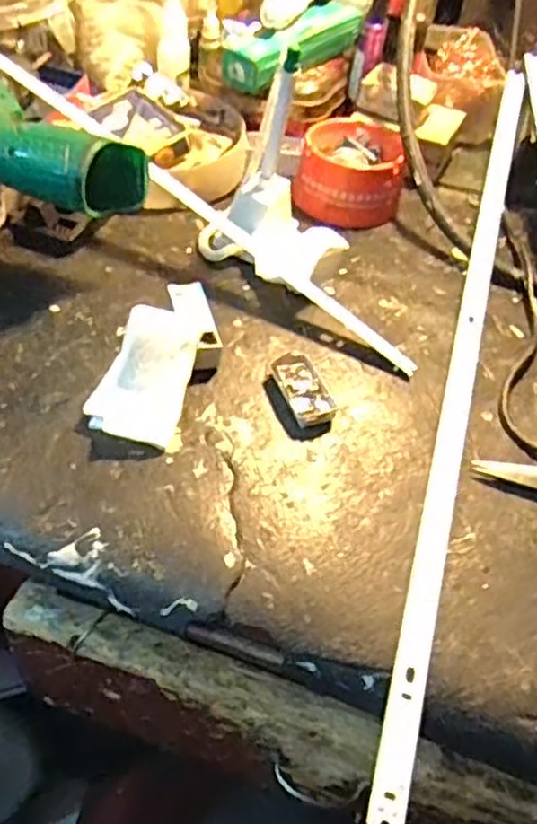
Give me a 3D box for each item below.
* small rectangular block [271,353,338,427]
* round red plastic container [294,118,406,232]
[{"bbox_3d":[0.021,-0.013,0.414,0.028,0.010,0.051,-14,53,-19],"label":"small rectangular block"},{"bbox_3d":[0.064,-0.190,0.558,0.083,0.045,0.090,4,49,-5],"label":"round red plastic container"}]

